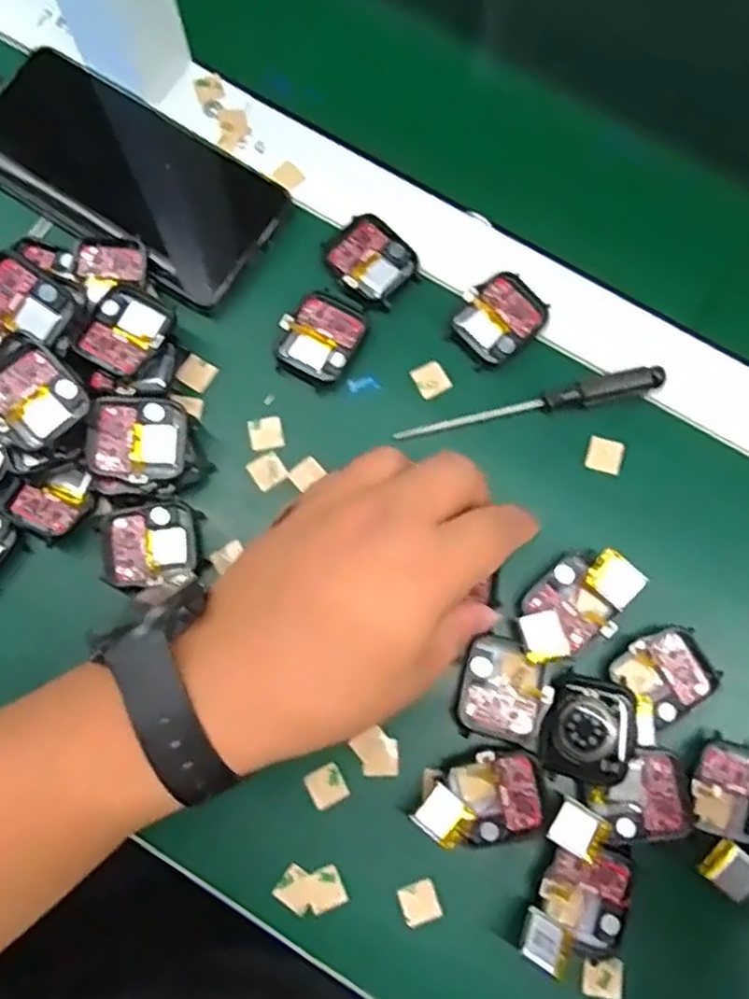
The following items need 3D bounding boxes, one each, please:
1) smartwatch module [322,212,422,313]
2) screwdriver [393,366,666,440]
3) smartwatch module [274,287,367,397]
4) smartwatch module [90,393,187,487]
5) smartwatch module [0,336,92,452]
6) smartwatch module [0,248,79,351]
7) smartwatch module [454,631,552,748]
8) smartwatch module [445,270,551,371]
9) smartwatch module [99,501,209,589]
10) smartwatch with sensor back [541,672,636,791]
[{"bbox_3d":[-0.001,-0.120,0.372,0.036,0.007,0.044,-43,81,-9],"label":"smartwatch module"},{"bbox_3d":[0.076,-0.045,0.357,0.130,0.016,0.015,-15,78,-4],"label":"screwdriver"},{"bbox_3d":[-0.027,-0.080,0.363,0.036,0.006,0.044,28,79,6],"label":"smartwatch module"},{"bbox_3d":[-0.106,-0.027,0.332,0.041,0.007,0.038,5,85,-11],"label":"smartwatch module"},{"bbox_3d":[-0.151,-0.047,0.321,0.035,0.007,0.047,-45,93,-8],"label":"smartwatch module"},{"bbox_3d":[-0.160,-0.089,0.334,0.040,0.006,0.034,34,96,-15],"label":"smartwatch module"},{"bbox_3d":[0.057,0.085,0.328,0.038,0.010,0.044,16,78,3],"label":"smartwatch module"},{"bbox_3d":[0.061,-0.089,0.366,0.044,0.010,0.036,-41,81,-9],"label":"smartwatch module"},{"bbox_3d":[-0.103,0.020,0.341,0.043,0.007,0.037,-2,77,-1],"label":"smartwatch module"},{"bbox_3d":[0.094,0.100,0.317,0.034,0.016,0.043,15,78,3],"label":"smartwatch with sensor back"}]

